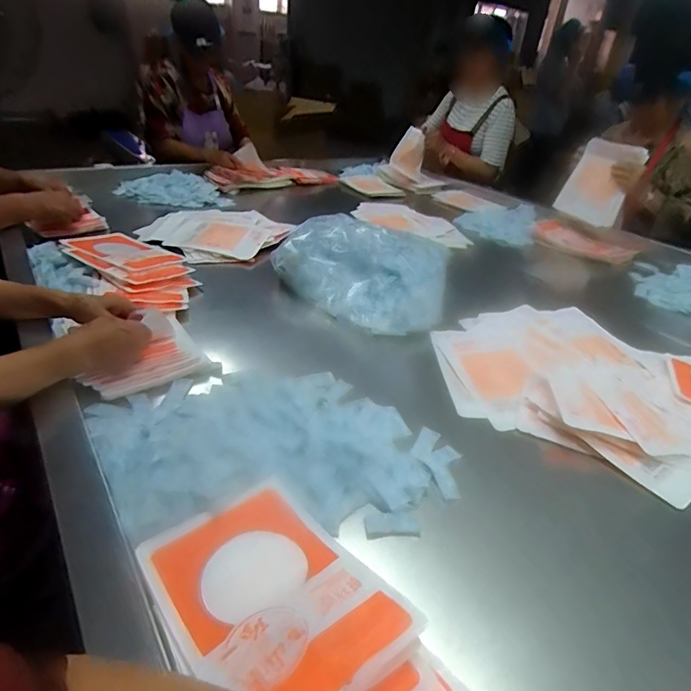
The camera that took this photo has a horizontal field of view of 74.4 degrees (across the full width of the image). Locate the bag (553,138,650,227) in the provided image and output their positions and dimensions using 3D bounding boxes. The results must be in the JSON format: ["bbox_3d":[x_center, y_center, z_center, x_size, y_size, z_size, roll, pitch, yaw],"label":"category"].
[{"bbox_3d":[0.856,-0.556,1.549,0.032,0.254,0.212,-16,42,-37],"label":"bag"}]

